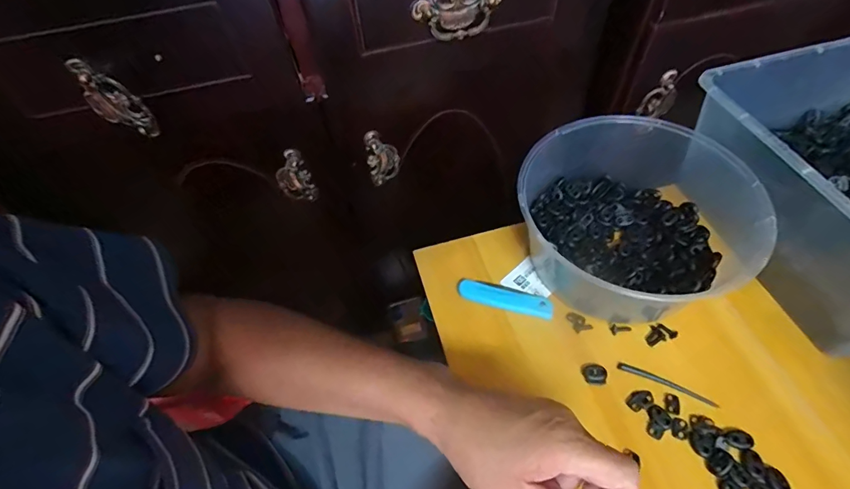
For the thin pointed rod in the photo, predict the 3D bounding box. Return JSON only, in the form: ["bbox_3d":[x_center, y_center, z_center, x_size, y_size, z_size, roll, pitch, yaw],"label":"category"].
[{"bbox_3d":[0.228,0.131,0.410,0.089,0.006,0.009,20,58,17],"label":"thin pointed rod"}]

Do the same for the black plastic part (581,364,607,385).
[{"bbox_3d":[0.162,0.123,0.414,0.022,0.004,0.019,-3,55,1],"label":"black plastic part"}]

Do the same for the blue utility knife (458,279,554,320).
[{"bbox_3d":[0.086,0.057,0.466,0.100,0.006,0.026,13,57,12],"label":"blue utility knife"}]

